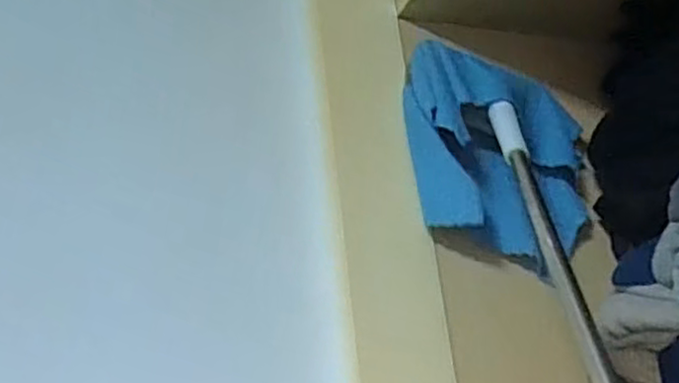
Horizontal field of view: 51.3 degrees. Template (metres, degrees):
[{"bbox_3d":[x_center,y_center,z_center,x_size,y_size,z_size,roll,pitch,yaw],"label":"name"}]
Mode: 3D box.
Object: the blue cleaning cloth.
[{"bbox_3d":[0.171,-0.050,0.755,0.200,0.226,0.056,8,-26,-32],"label":"blue cleaning cloth"}]

